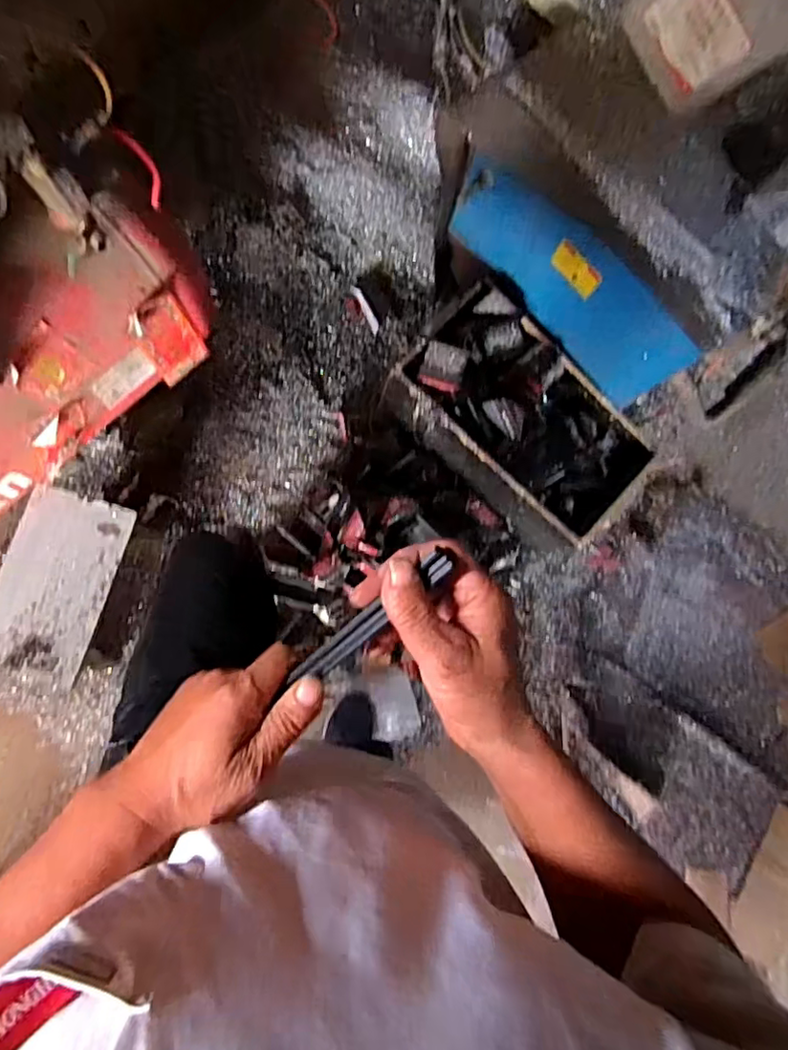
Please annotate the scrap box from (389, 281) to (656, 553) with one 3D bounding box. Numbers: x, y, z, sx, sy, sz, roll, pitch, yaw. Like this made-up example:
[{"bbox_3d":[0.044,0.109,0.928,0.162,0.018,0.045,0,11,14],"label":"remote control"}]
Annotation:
[{"bbox_3d":[0.265,-0.214,1.365,0.534,0.245,0.328,43,79,-1],"label":"scrap box"}]

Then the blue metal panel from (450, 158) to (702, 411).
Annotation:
[{"bbox_3d":[0.324,-0.462,1.138,0.030,0.283,0.519,-44,91,-11],"label":"blue metal panel"}]

